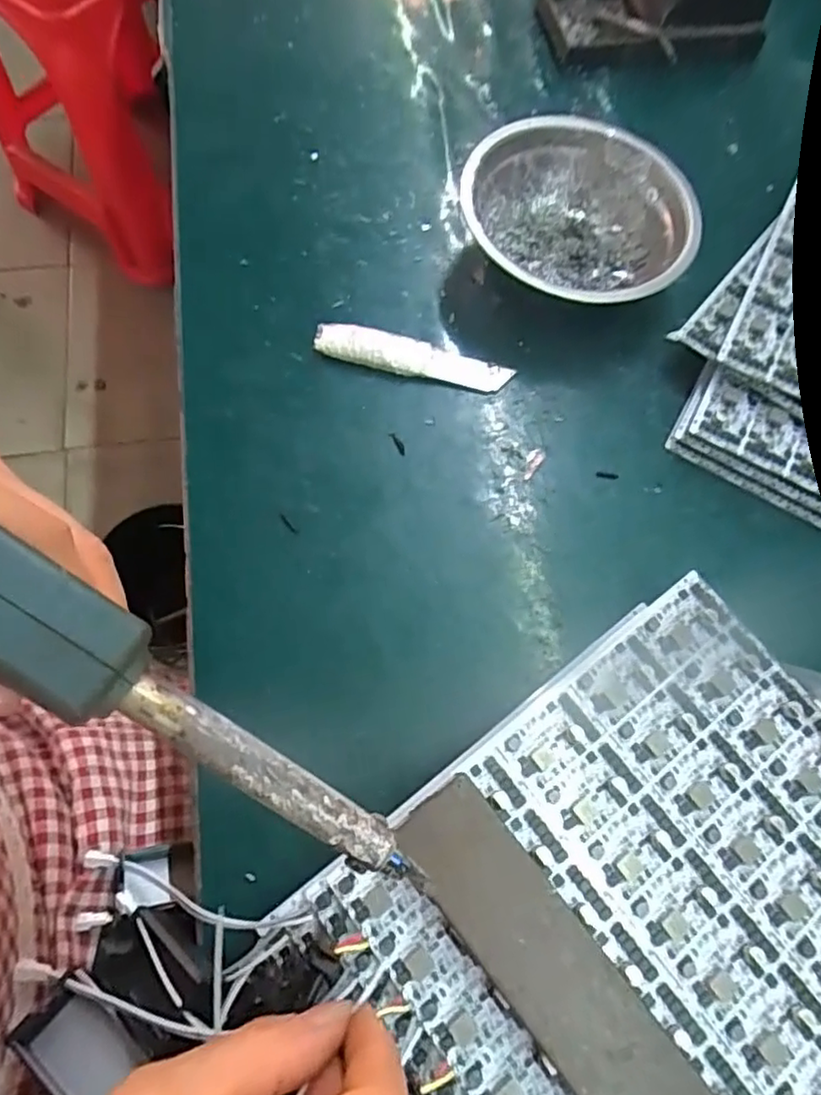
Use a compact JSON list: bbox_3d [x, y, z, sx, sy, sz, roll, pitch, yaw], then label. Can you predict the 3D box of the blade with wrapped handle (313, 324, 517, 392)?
[{"bbox_3d":[0.001,-0.101,0.340,0.102,0.010,0.021,13,70,2],"label":"blade with wrapped handle"}]

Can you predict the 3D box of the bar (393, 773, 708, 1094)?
[{"bbox_3d":[0.066,0.165,0.204,0.033,0.004,0.196,-36,77,-16],"label":"bar"}]

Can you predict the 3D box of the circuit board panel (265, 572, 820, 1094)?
[{"bbox_3d":[0.095,0.136,0.239,0.205,0.007,0.173,-35,76,-15],"label":"circuit board panel"}]

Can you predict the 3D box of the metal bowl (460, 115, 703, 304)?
[{"bbox_3d":[0.093,-0.181,0.361,0.122,0.042,0.113,1,70,-2],"label":"metal bowl"}]

